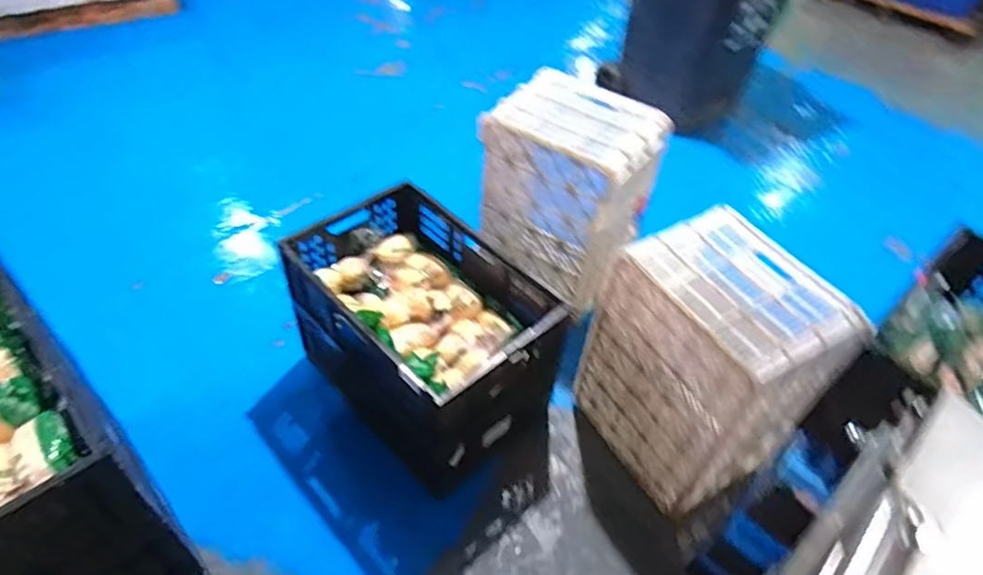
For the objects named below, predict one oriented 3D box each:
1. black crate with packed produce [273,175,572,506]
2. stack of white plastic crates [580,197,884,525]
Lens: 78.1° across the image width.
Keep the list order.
[{"bbox_3d":[-0.166,0.107,1.554,0.431,0.431,0.626,-34,58,-31],"label":"black crate with packed produce"},{"bbox_3d":[0.482,0.185,1.413,0.319,0.594,0.412,-21,52,-23],"label":"stack of white plastic crates"}]

